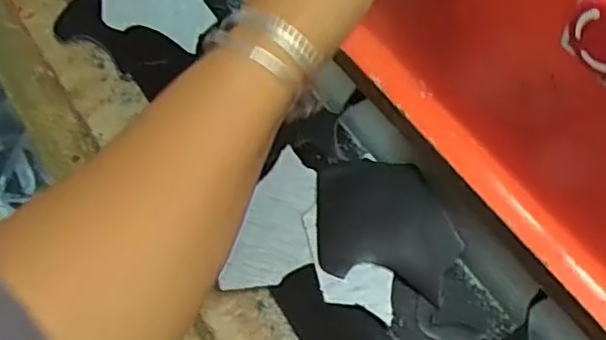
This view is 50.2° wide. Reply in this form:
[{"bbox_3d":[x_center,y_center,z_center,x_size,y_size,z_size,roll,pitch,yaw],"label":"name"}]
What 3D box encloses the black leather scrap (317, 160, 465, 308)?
[{"bbox_3d":[0.066,0.039,0.511,0.112,0.023,0.105,8,57,9],"label":"black leather scrap"}]

